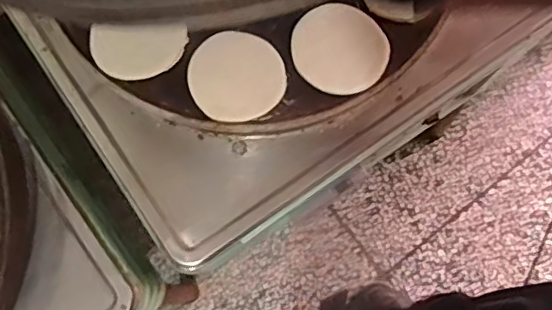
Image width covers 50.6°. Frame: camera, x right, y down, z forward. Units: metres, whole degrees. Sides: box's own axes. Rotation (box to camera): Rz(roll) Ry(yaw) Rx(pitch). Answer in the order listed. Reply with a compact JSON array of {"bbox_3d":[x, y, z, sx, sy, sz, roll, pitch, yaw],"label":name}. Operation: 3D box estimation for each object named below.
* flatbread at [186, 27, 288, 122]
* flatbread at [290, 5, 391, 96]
[{"bbox_3d":[-0.048,-0.097,0.718,0.114,0.006,0.112,0,80,0],"label":"flatbread"},{"bbox_3d":[0.079,-0.132,0.724,0.111,0.013,0.118,0,80,0],"label":"flatbread"}]

